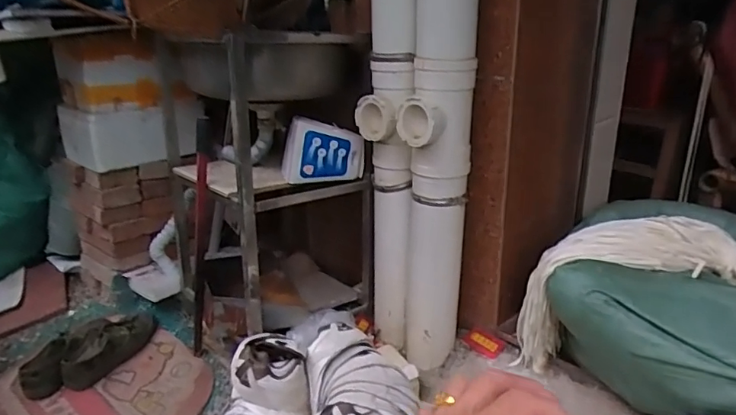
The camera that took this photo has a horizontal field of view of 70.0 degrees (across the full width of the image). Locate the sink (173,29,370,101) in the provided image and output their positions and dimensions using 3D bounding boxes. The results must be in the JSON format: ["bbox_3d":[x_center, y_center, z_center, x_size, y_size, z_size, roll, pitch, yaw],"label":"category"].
[{"bbox_3d":[-0.239,-0.331,1.210,0.322,0.137,0.365,-19,27,-38],"label":"sink"}]

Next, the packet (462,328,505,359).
[{"bbox_3d":[0.255,0.298,1.157,0.087,0.044,0.009,25,-12,31],"label":"packet"}]

